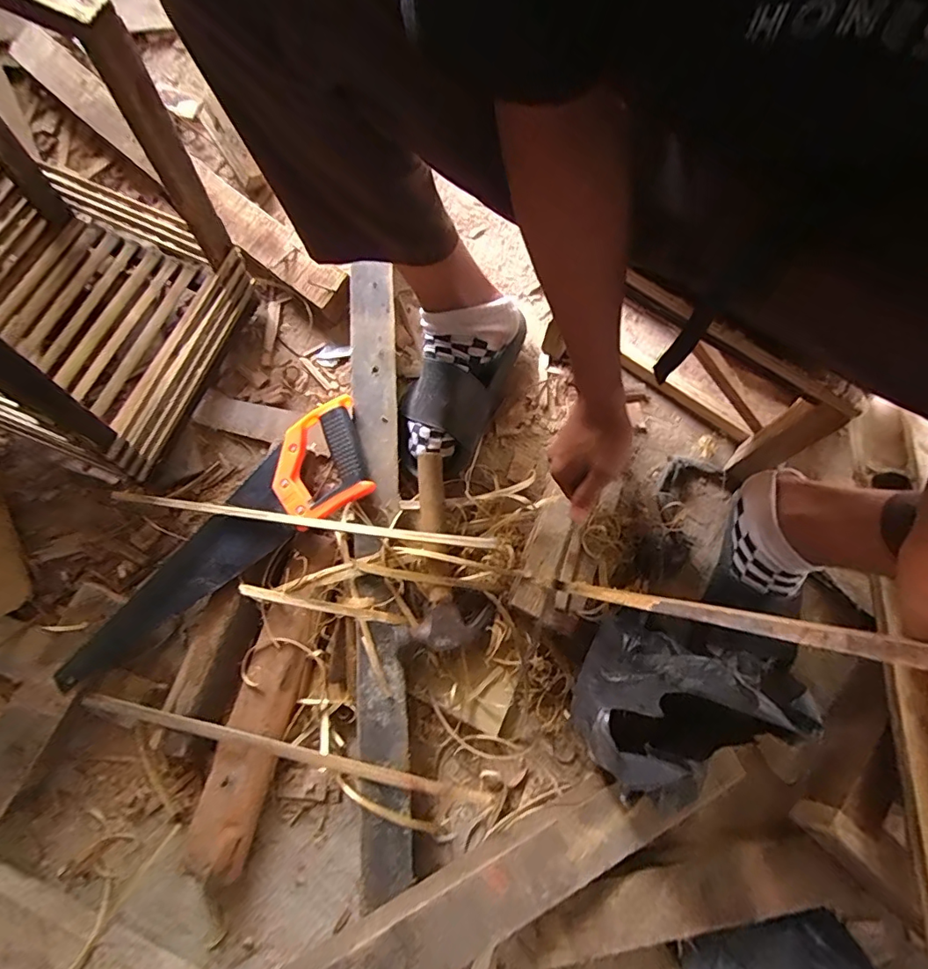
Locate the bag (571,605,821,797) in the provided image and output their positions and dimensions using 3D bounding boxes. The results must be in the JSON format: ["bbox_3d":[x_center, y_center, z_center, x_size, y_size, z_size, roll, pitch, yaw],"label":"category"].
[{"bbox_3d":[0.204,0.188,0.483,0.210,0.151,0.133,-10,75,-2],"label":"bag"}]

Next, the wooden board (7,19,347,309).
[{"bbox_3d":[-0.434,-0.476,0.755,0.677,0.028,0.066,40,84,7],"label":"wooden board"}]

